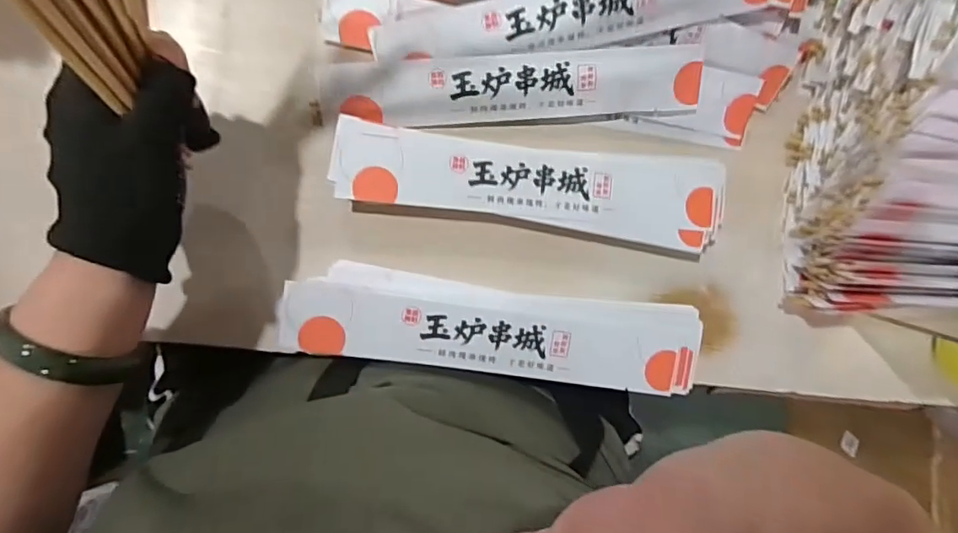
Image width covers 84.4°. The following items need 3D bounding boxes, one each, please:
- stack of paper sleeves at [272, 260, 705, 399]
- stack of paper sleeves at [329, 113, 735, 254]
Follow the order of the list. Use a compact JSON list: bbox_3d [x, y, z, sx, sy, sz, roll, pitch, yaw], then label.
[{"bbox_3d":[0.014,0.045,0.387,0.291,0.040,0.062,7,93,-8],"label":"stack of paper sleeves"},{"bbox_3d":[0.041,-0.061,0.391,0.283,0.016,0.063,7,93,-8],"label":"stack of paper sleeves"}]

